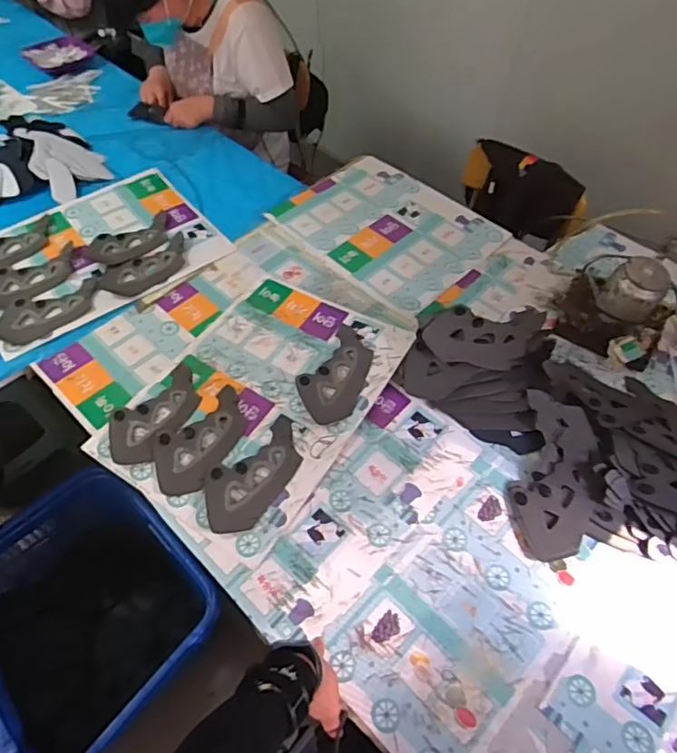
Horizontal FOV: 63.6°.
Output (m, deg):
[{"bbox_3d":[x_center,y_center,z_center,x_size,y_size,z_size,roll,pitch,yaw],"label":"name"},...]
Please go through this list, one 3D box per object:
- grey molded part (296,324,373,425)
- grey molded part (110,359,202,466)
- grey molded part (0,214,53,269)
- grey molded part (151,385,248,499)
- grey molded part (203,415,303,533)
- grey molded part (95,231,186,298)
[{"bbox_3d":[0.001,-0.003,1.058,0.126,0.032,0.203,31,59,18],"label":"grey molded part"},{"bbox_3d":[-0.341,0.062,1.014,0.125,0.013,0.225,23,57,13],"label":"grey molded part"},{"bbox_3d":[-0.750,-0.300,1.244,0.103,0.016,0.228,34,60,20],"label":"grey molded part"},{"bbox_3d":[-0.241,0.112,0.978,0.117,0.009,0.211,38,61,22],"label":"grey molded part"},{"bbox_3d":[-0.140,0.169,0.943,0.219,0.014,0.124,-38,64,-25],"label":"grey molded part"},{"bbox_3d":[-0.422,-0.244,1.221,0.214,0.011,0.112,-33,62,-23],"label":"grey molded part"}]

